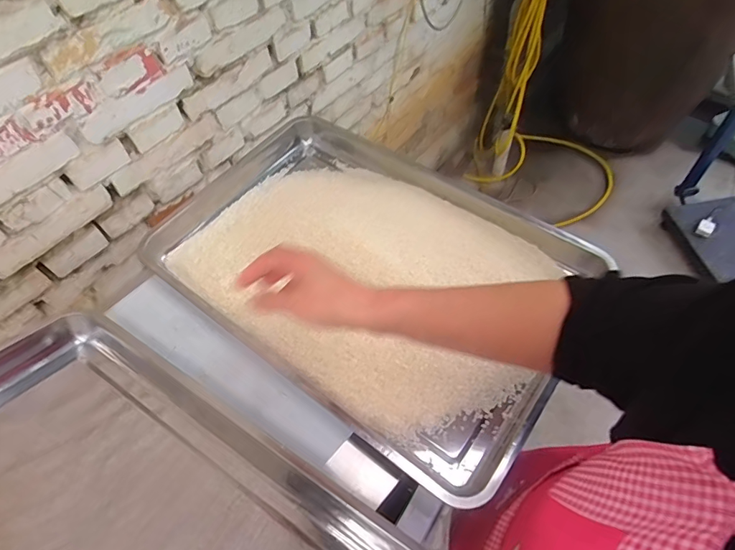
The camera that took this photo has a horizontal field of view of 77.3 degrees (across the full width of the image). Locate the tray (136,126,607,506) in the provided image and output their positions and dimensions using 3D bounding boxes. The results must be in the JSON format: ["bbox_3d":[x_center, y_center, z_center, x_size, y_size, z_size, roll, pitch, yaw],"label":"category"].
[{"bbox_3d":[-0.013,-0.025,0.672,0.611,0.067,0.393,33,64,22],"label":"tray"}]

